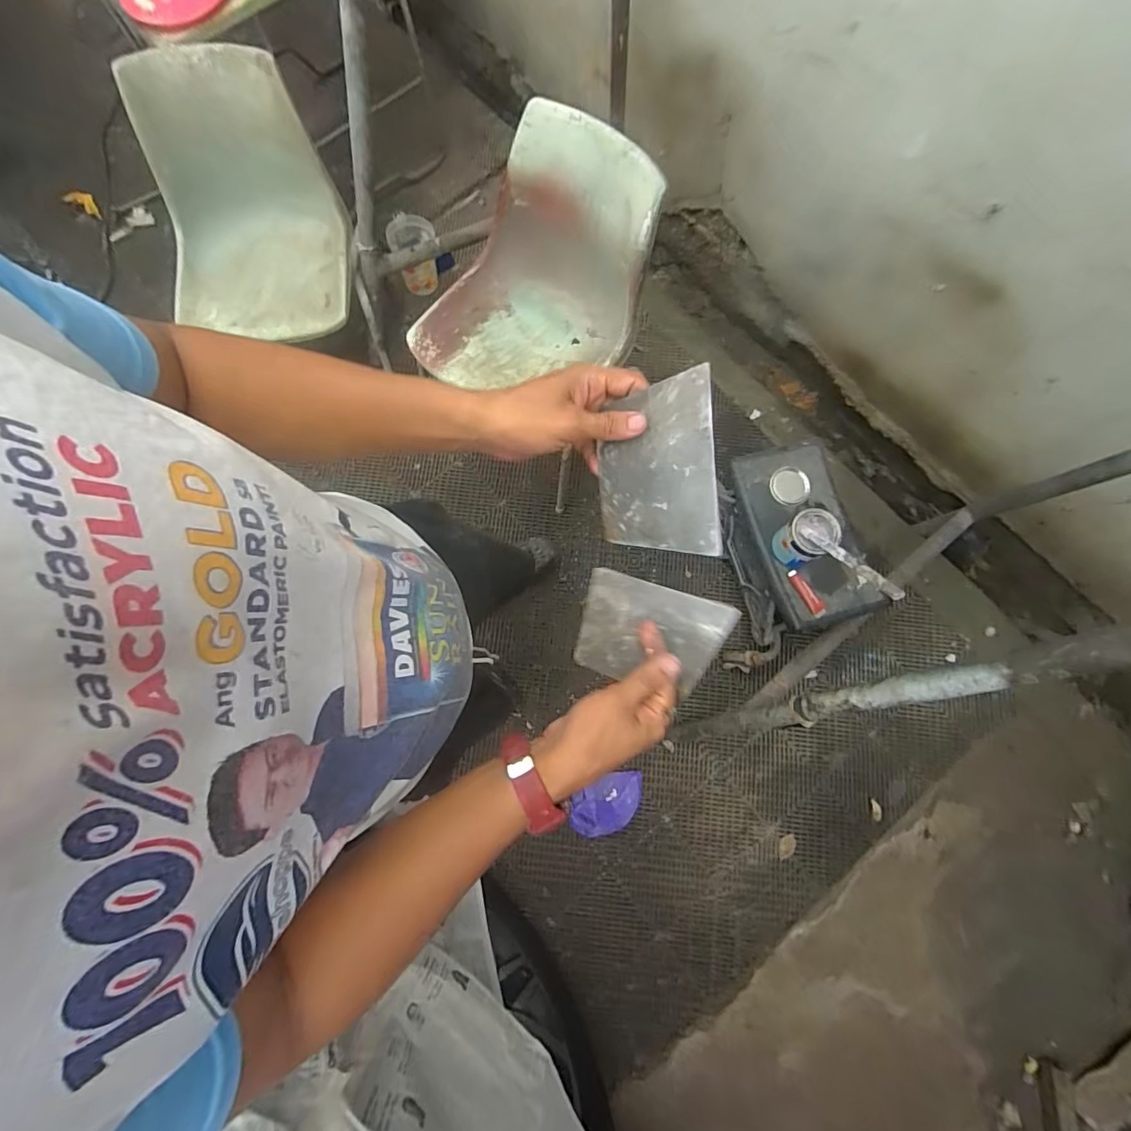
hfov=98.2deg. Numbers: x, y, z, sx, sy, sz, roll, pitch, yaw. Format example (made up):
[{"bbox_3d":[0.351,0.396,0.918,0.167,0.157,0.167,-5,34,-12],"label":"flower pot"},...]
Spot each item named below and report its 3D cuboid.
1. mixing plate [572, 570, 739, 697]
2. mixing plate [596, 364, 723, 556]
[{"bbox_3d":[0.075,0.064,0.467,0.143,0.005,0.100,18,75,30],"label":"mixing plate"},{"bbox_3d":[0.073,-0.078,0.406,0.097,0.005,0.137,-3,96,29],"label":"mixing plate"}]

